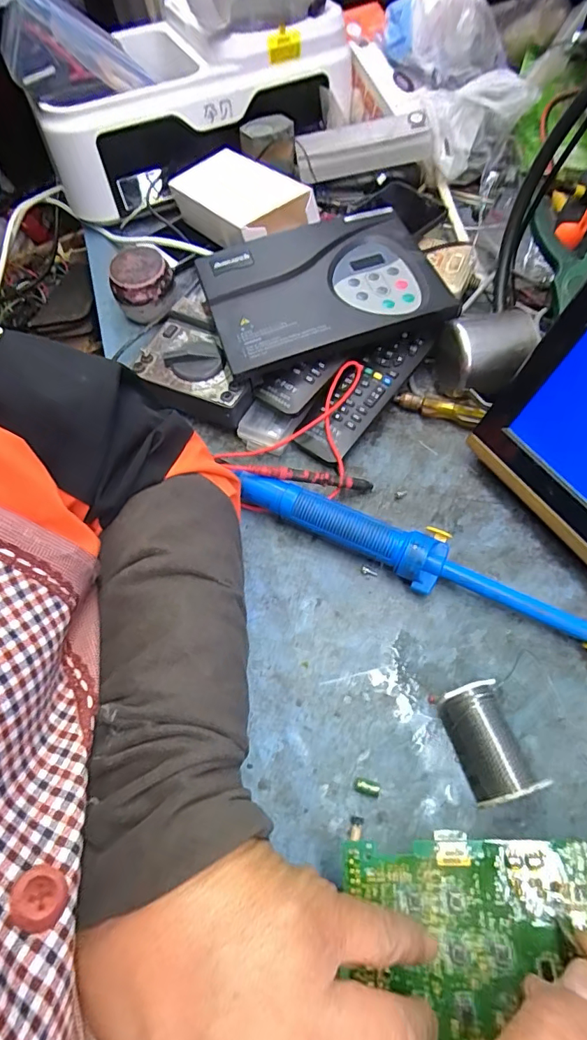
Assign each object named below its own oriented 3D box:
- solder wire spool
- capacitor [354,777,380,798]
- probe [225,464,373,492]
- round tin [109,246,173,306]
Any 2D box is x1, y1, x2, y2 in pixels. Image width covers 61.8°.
[{"bbox_3d":[0.112,0.130,0.288,0.035,0.041,0.061,-14,60,-5],"label":"solder wire spool"},{"bbox_3d":[0.044,0.161,0.294,0.016,0.007,0.008,15,61,12],"label":"capacitor"},{"bbox_3d":[0.007,-0.034,0.382,0.116,0.012,0.007,7,58,-15],"label":"probe"},{"bbox_3d":[-0.154,-0.244,0.488,0.053,0.025,0.052,-2,61,3],"label":"round tin"}]

